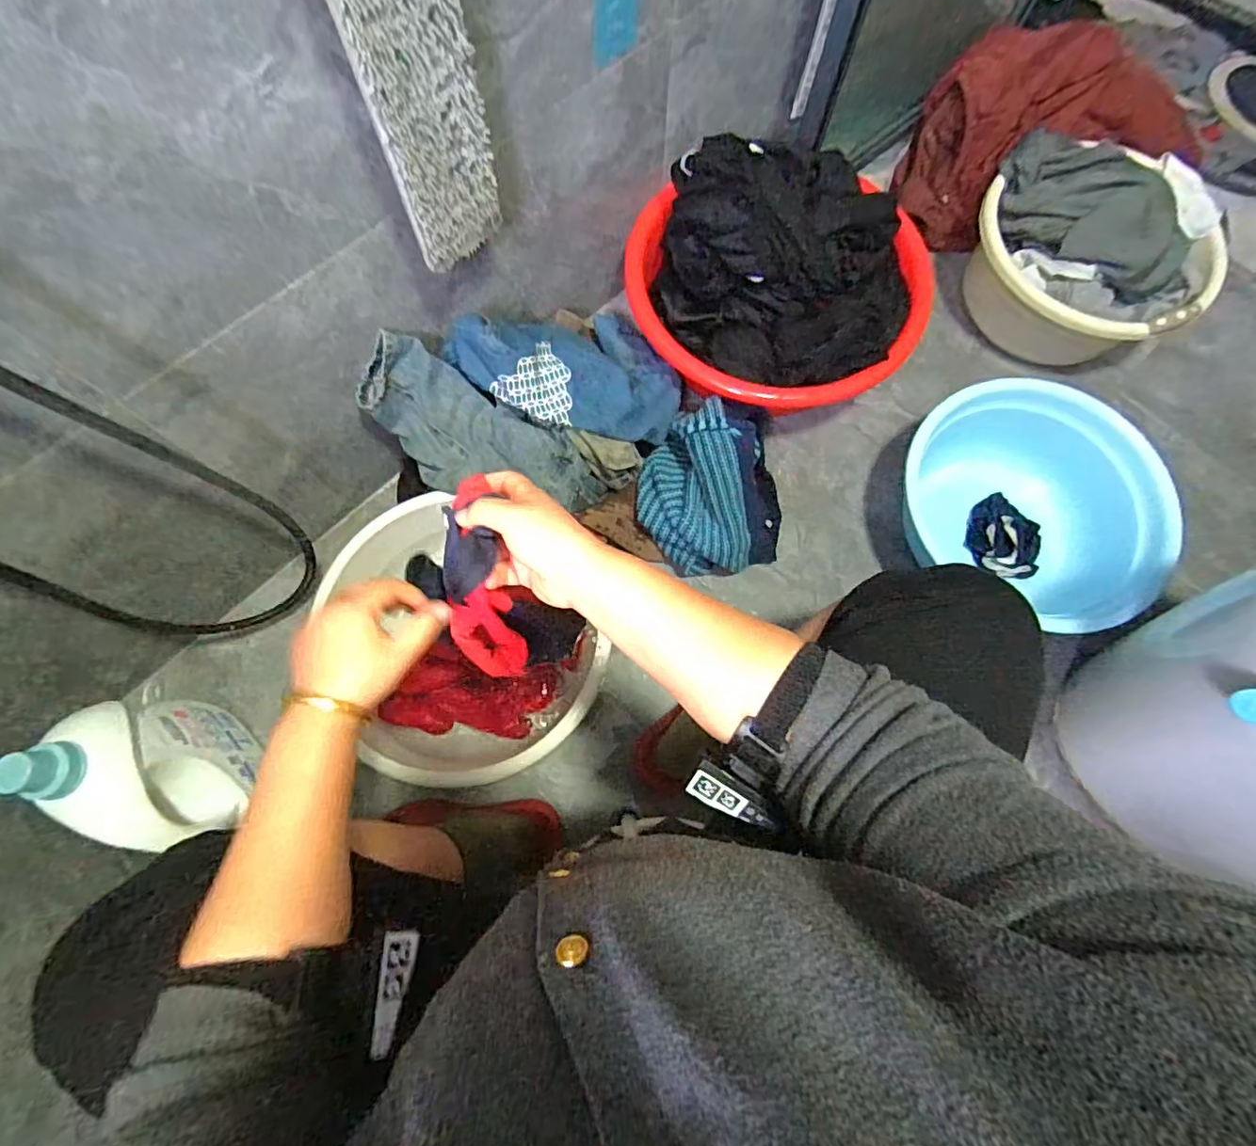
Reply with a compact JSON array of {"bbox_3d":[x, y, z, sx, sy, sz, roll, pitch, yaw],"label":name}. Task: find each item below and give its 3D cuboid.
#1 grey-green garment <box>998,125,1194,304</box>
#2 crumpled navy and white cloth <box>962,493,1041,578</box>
[{"bbox_3d":[0.759,-0.583,0.915,0.324,0.113,0.230,28,75,7],"label":"grey-green garment"},{"bbox_3d":[0.605,-0.053,0.917,0.105,0.033,0.134,-33,76,-10],"label":"crumpled navy and white cloth"}]

